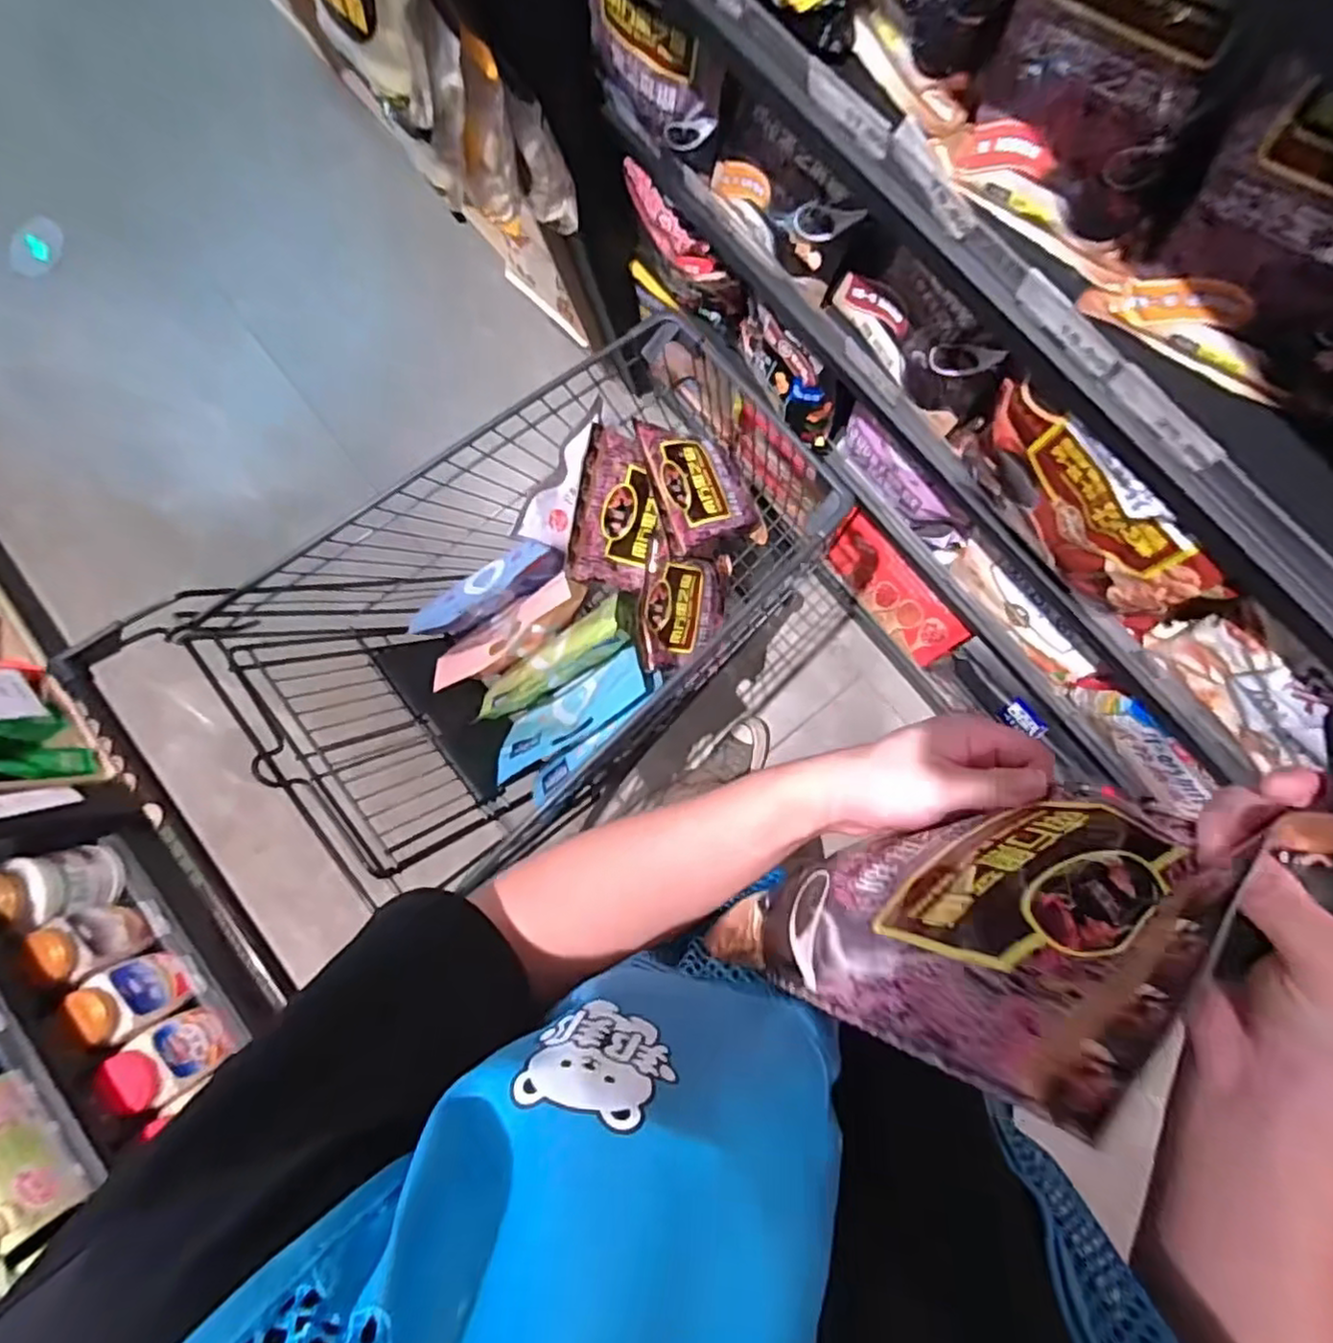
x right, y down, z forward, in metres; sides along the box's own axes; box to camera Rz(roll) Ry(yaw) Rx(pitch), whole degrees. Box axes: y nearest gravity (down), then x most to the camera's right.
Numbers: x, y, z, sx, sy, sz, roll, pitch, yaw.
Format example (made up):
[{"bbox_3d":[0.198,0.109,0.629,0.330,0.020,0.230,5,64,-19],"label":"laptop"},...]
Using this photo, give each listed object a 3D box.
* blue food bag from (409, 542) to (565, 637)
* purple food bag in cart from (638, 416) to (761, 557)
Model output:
[{"bbox_3d":[-0.261,-0.123,0.999,0.236,0.060,0.084,-28,82,5],"label":"blue food bag"},{"bbox_3d":[0.054,-0.275,1.010,0.214,0.052,0.187,-19,89,-35],"label":"purple food bag in cart"}]

